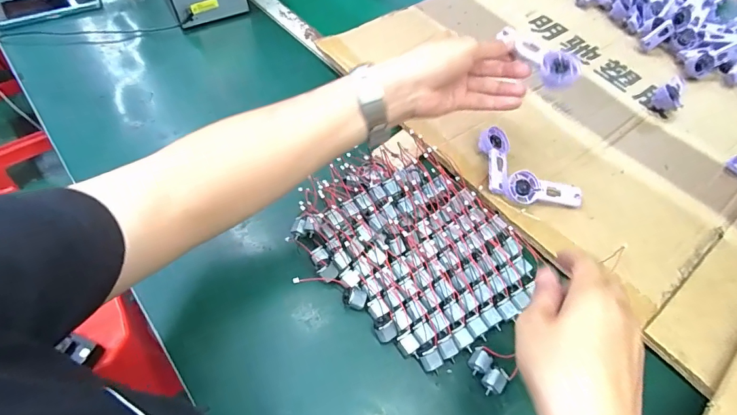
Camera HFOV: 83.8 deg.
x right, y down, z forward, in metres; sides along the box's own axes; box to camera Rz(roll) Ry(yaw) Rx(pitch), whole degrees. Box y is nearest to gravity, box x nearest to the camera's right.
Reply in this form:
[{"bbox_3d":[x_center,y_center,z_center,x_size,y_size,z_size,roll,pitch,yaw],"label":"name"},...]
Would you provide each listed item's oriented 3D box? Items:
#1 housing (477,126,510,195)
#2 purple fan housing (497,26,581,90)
[{"bbox_3d":[0.157,-0.060,0.516,0.037,0.025,0.090,11,54,4],"label":"housing"},{"bbox_3d":[0.177,-0.158,0.427,0.091,0.019,0.043,36,60,1],"label":"purple fan housing"}]

